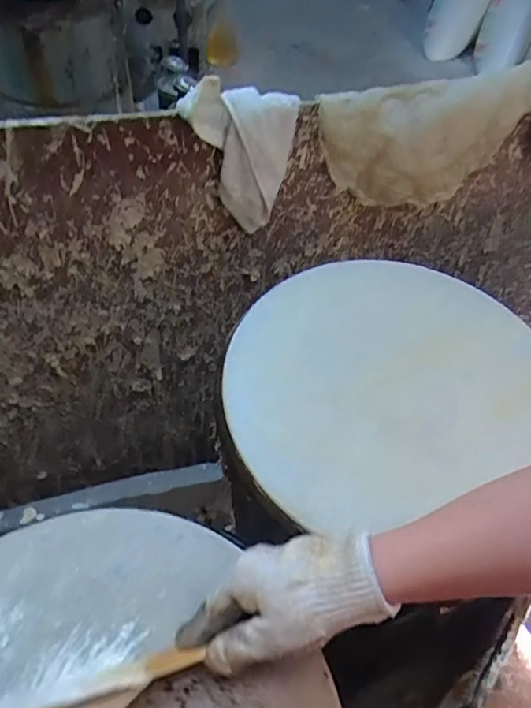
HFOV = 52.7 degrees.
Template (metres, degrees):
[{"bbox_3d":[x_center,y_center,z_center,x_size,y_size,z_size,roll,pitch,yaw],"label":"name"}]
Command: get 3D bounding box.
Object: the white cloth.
[{"bbox_3d":[-0.029,-0.260,0.695,0.136,0.193,0.045,-1,53,-6],"label":"white cloth"}]

